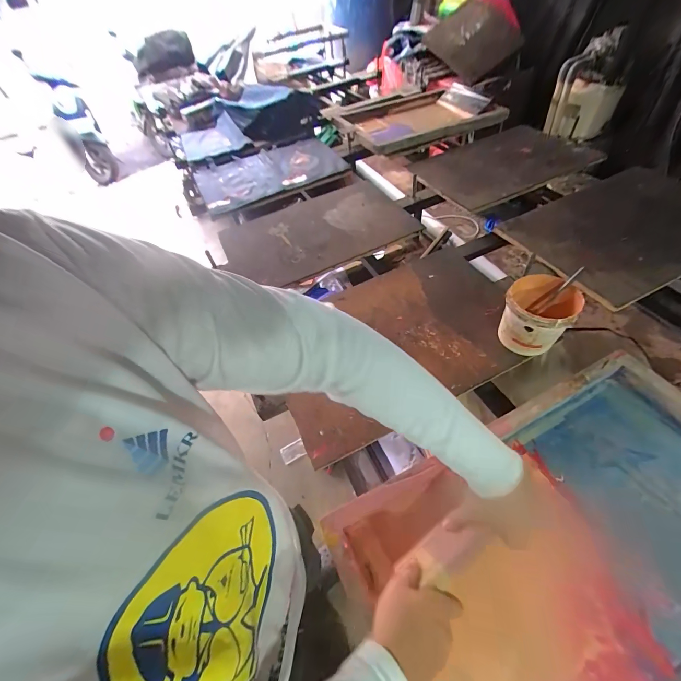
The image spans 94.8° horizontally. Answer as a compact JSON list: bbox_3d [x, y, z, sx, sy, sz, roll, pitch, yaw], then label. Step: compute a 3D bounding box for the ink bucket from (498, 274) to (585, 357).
[{"bbox_3d":[0.402,-0.044,0.658,0.120,0.135,0.129,28,61,26],"label":"ink bucket"}]

